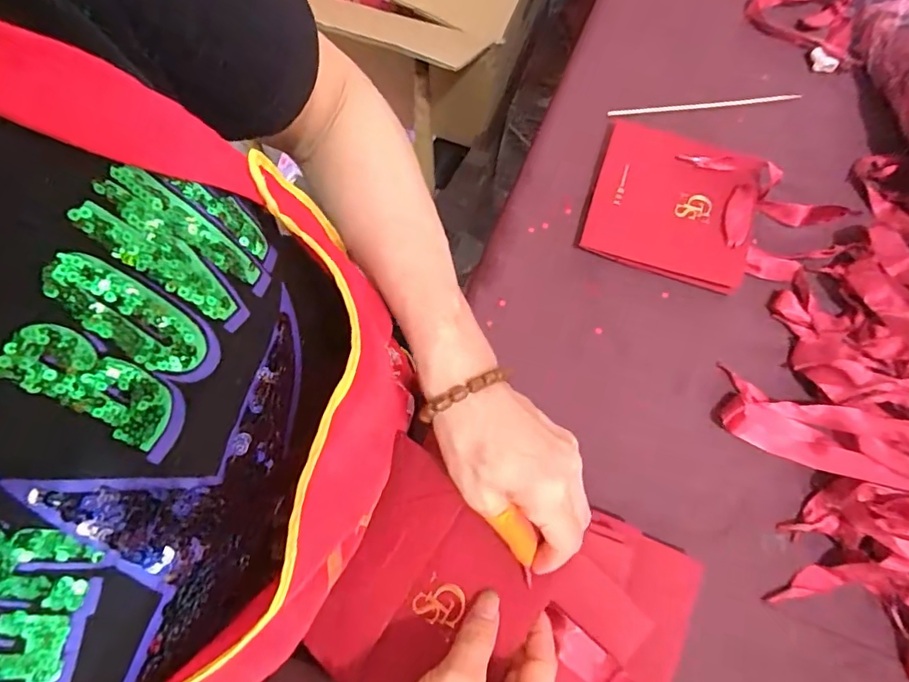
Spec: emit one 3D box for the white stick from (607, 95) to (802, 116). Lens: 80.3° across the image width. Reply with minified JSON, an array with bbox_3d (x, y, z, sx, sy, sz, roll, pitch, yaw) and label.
[{"bbox_3d":[0.247,-0.235,0.536,0.193,0.005,0.011,-7,73,-4],"label":"white stick"}]

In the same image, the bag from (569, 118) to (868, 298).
[{"bbox_3d":[0.227,-0.119,0.484,0.200,0.029,0.144,18,74,5],"label":"bag"}]

